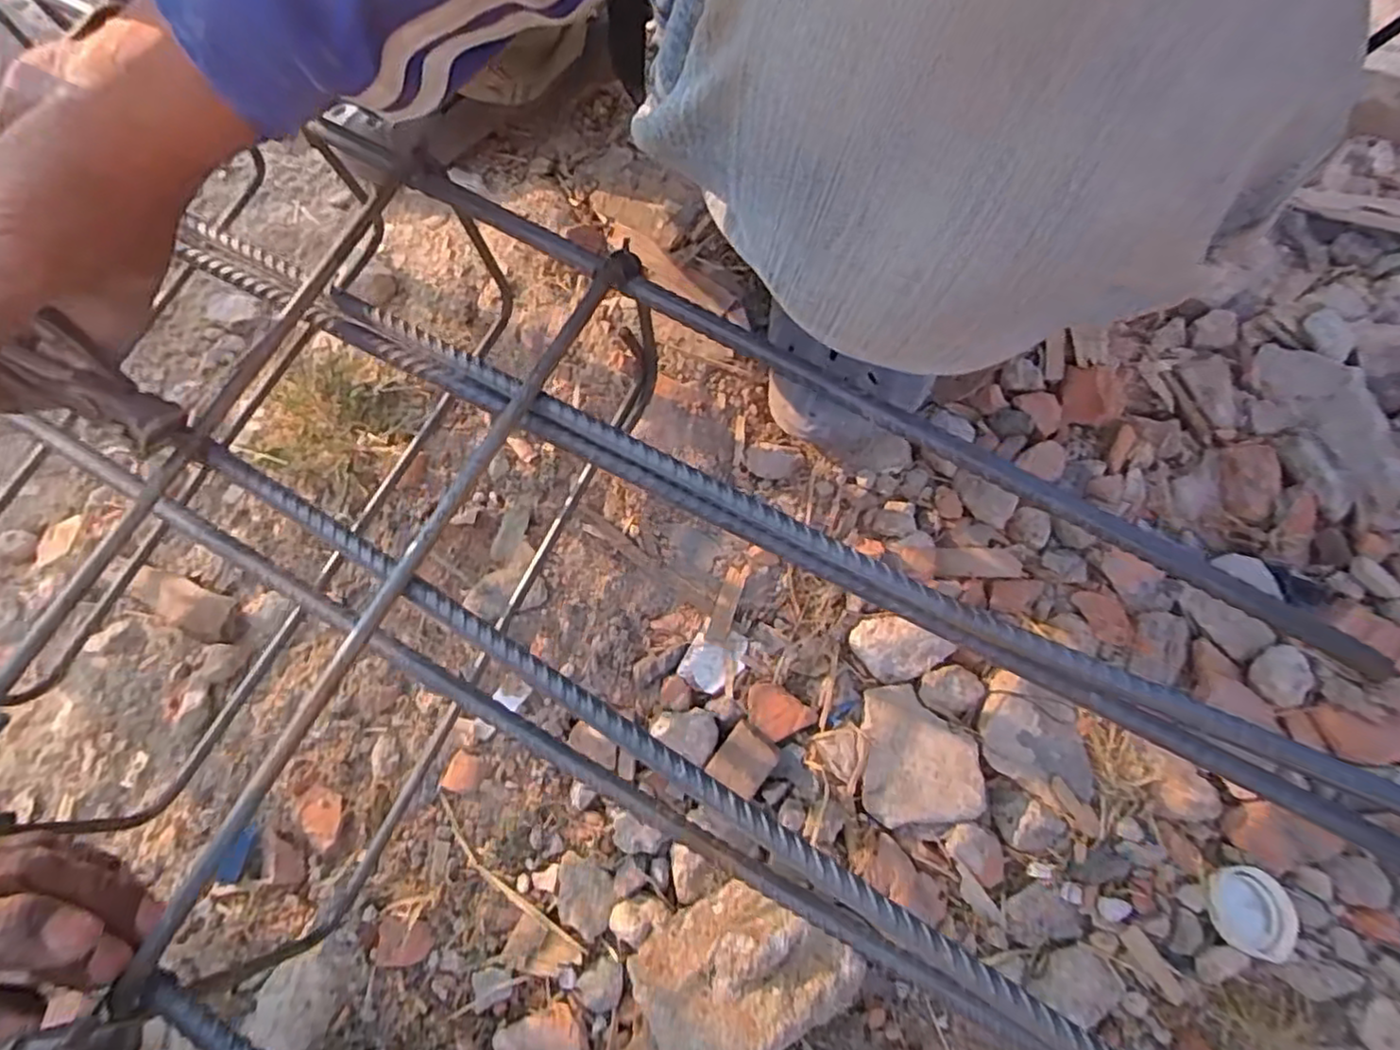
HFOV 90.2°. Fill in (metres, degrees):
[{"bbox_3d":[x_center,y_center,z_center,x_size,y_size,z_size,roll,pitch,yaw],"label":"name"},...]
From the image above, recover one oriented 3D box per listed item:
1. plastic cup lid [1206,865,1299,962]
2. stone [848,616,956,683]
[{"bbox_3d":[0.275,0.192,0.347,0.043,0.009,0.039,23,71,12],"label":"plastic cup lid"},{"bbox_3d":[0.113,0.072,0.405,0.050,0.017,0.034,29,73,16],"label":"stone"}]

